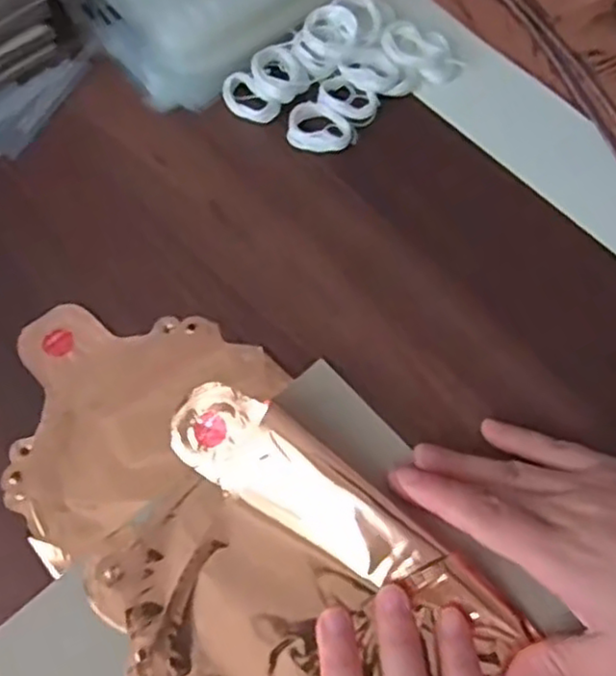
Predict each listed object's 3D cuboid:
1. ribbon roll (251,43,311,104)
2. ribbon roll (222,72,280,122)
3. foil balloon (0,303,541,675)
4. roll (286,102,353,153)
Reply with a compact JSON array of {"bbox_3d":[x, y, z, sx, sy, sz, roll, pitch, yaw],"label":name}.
[{"bbox_3d":[-0.017,-0.157,0.411,0.030,0.010,0.037,-34,68,-13],"label":"ribbon roll"},{"bbox_3d":[-0.034,-0.139,0.407,0.021,0.008,0.037,-39,69,-15],"label":"ribbon roll"},{"bbox_3d":[-0.044,0.074,0.307,0.132,0.023,0.247,-39,69,-15],"label":"foil balloon"},{"bbox_3d":[0.007,-0.120,0.398,0.037,0.007,0.030,6,65,6],"label":"roll"}]

